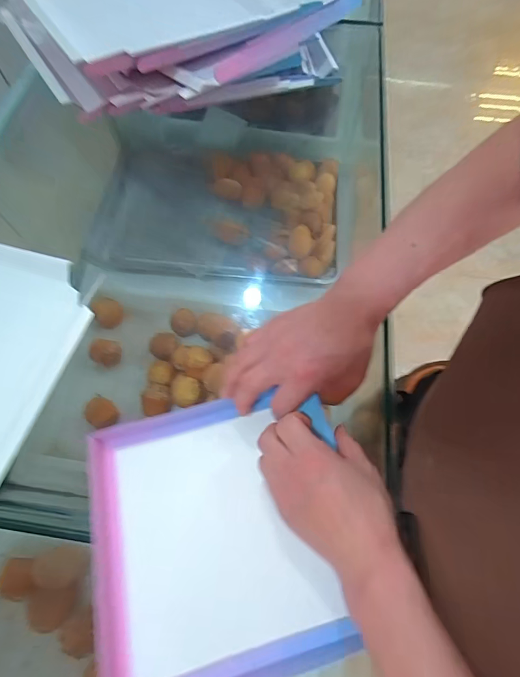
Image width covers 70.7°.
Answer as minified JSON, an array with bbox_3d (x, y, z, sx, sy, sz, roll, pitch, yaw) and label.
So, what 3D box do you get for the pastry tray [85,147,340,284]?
[{"bbox_3d":[-0.100,-0.318,0.914,0.582,0.091,0.386,6,65,3],"label":"pastry tray"}]

